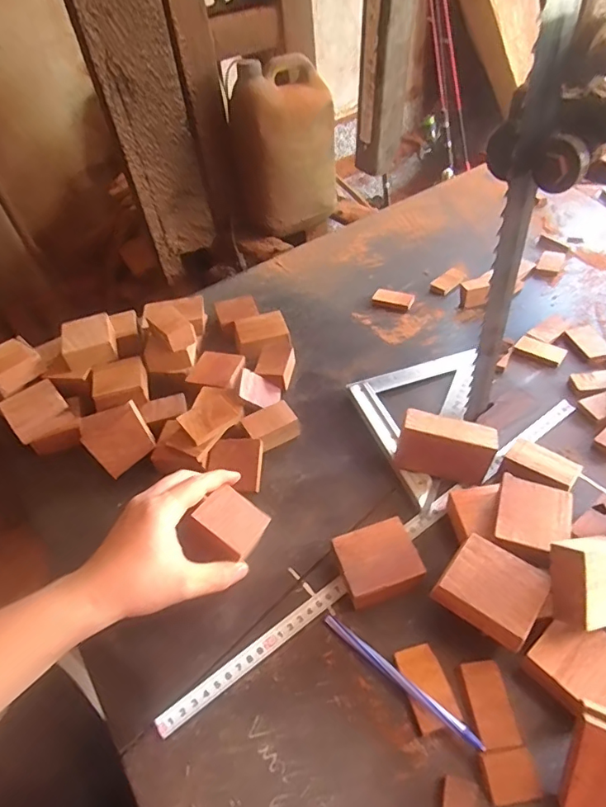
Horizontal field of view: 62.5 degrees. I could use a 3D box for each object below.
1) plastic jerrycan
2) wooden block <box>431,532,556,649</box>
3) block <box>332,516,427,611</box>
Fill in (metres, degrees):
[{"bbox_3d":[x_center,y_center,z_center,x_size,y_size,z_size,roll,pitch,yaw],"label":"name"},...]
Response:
[{"bbox_3d":[-0.038,-0.464,0.924,0.190,0.262,0.134,-1,45,6],"label":"plastic jerrycan"},{"bbox_3d":[0.142,0.139,0.375,0.067,0.020,0.059,28,57,30],"label":"wooden block"},{"bbox_3d":[0.064,0.138,0.427,0.065,0.034,0.057,-17,46,-9],"label":"block"}]

